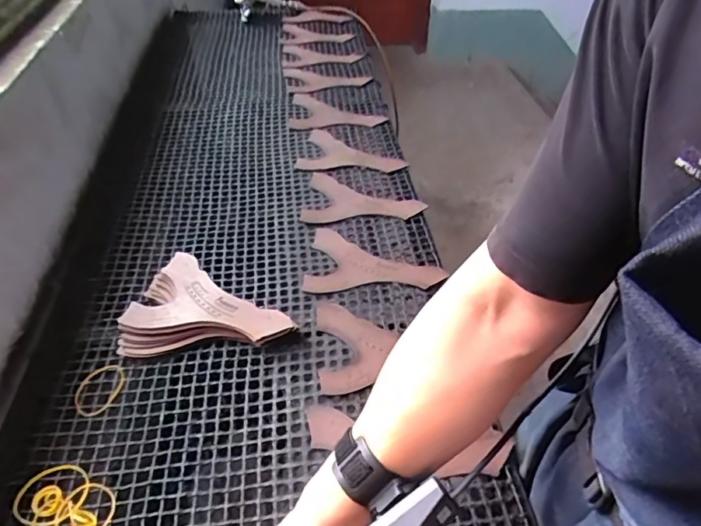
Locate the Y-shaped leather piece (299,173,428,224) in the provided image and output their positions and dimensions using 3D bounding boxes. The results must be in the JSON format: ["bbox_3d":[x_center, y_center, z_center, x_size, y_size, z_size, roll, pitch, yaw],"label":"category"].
[{"bbox_3d":[0.025,-0.116,0.926,0.219,0.012,0.150,6,45,5],"label":"Y-shaped leather piece"}]

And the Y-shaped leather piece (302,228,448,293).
[{"bbox_3d":[0.039,0.002,0.805,0.214,0.010,0.145,5,45,4],"label":"Y-shaped leather piece"}]

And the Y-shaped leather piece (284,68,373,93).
[{"bbox_3d":[-0.069,-0.495,1.307,0.227,0.006,0.149,-16,51,-26],"label":"Y-shaped leather piece"}]

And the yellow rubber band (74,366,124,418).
[{"bbox_3d":[-0.320,0.160,0.627,0.054,0.004,0.074,16,47,14],"label":"yellow rubber band"}]

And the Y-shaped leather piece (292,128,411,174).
[{"bbox_3d":[0.004,-0.226,1.034,0.220,0.012,0.146,10,45,8],"label":"Y-shaped leather piece"}]

